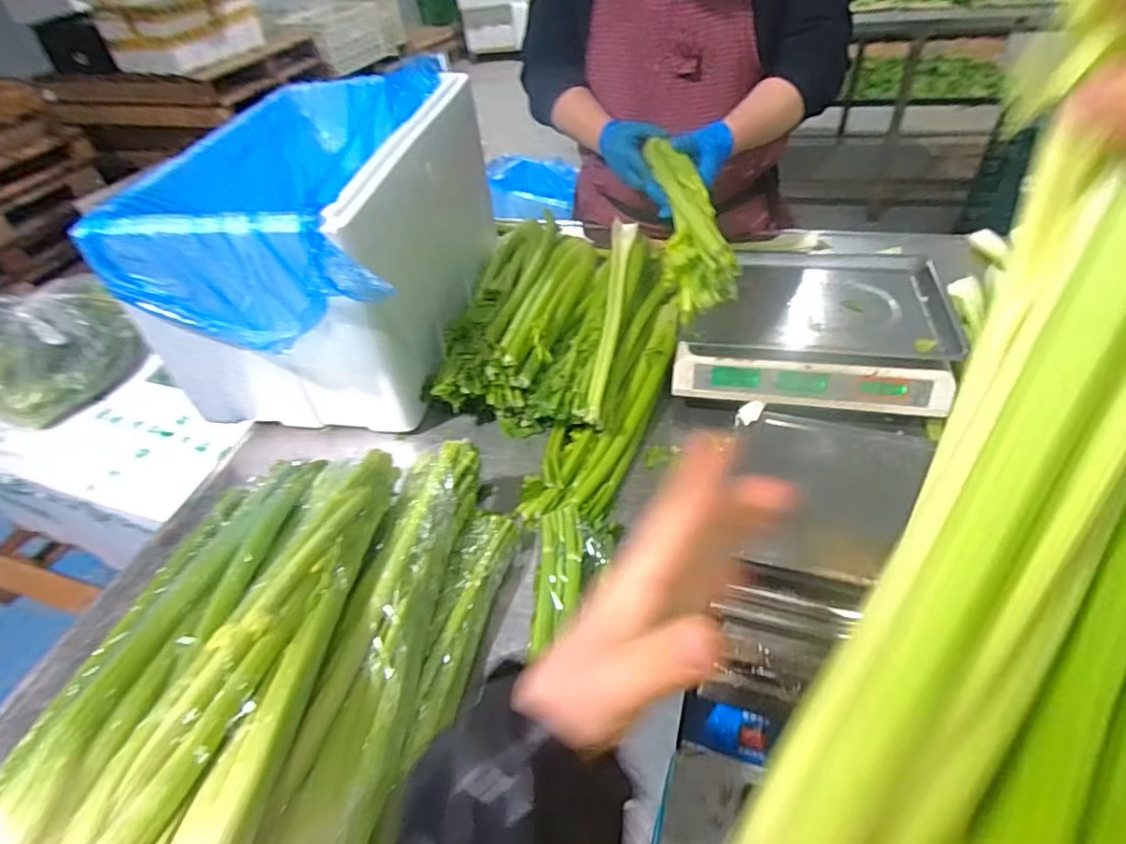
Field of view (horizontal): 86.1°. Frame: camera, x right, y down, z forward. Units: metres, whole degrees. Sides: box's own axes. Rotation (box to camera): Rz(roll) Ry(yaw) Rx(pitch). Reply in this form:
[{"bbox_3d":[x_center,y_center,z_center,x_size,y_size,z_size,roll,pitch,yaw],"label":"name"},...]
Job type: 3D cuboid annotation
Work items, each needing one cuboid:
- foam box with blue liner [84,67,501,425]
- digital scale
[{"bbox_3d":[-0.317,-0.269,0.905,0.395,0.309,0.536,1,43,7],"label":"foam box with blue liner"},{"bbox_3d":[0.341,-0.129,0.818,0.331,0.084,0.261,8,45,15],"label":"digital scale"}]

